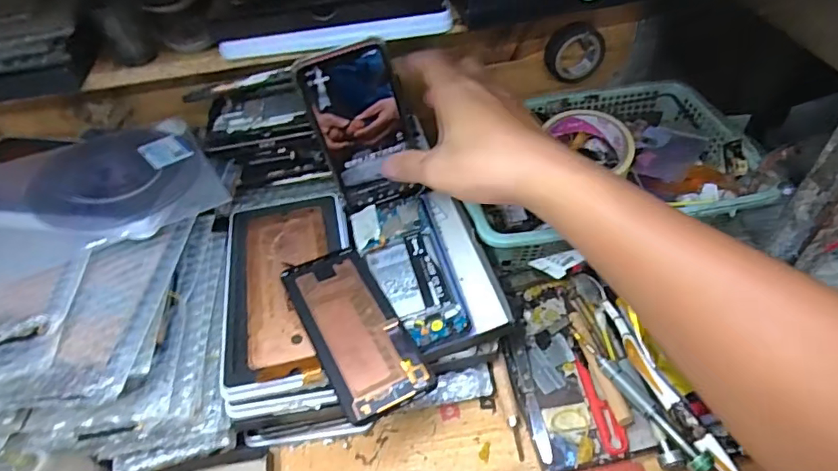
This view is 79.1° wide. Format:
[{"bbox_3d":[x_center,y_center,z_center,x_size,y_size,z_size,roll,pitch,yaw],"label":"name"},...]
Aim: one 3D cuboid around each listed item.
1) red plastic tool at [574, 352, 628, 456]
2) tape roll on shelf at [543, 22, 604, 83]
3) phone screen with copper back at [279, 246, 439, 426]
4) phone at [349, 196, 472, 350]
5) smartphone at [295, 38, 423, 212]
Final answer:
[{"bbox_3d":[0.139,0.129,0.392,0.017,0.007,0.080,-9,48,-3],"label":"red plastic tool"},{"bbox_3d":[0.158,-0.186,0.519,0.056,0.053,0.024,-11,49,-4],"label":"tape roll on shelf"},{"bbox_3d":[-0.049,0.064,0.376,0.062,0.011,0.141,-19,52,-22],"label":"phone screen with copper back"},{"bbox_3d":[-0.008,0.024,0.427,0.069,0.009,0.156,-15,49,-8],"label":"phone"},{"bbox_3d":[-0.047,-0.087,0.426,0.072,0.145,0.015,-14,40,-5],"label":"smartphone"}]

